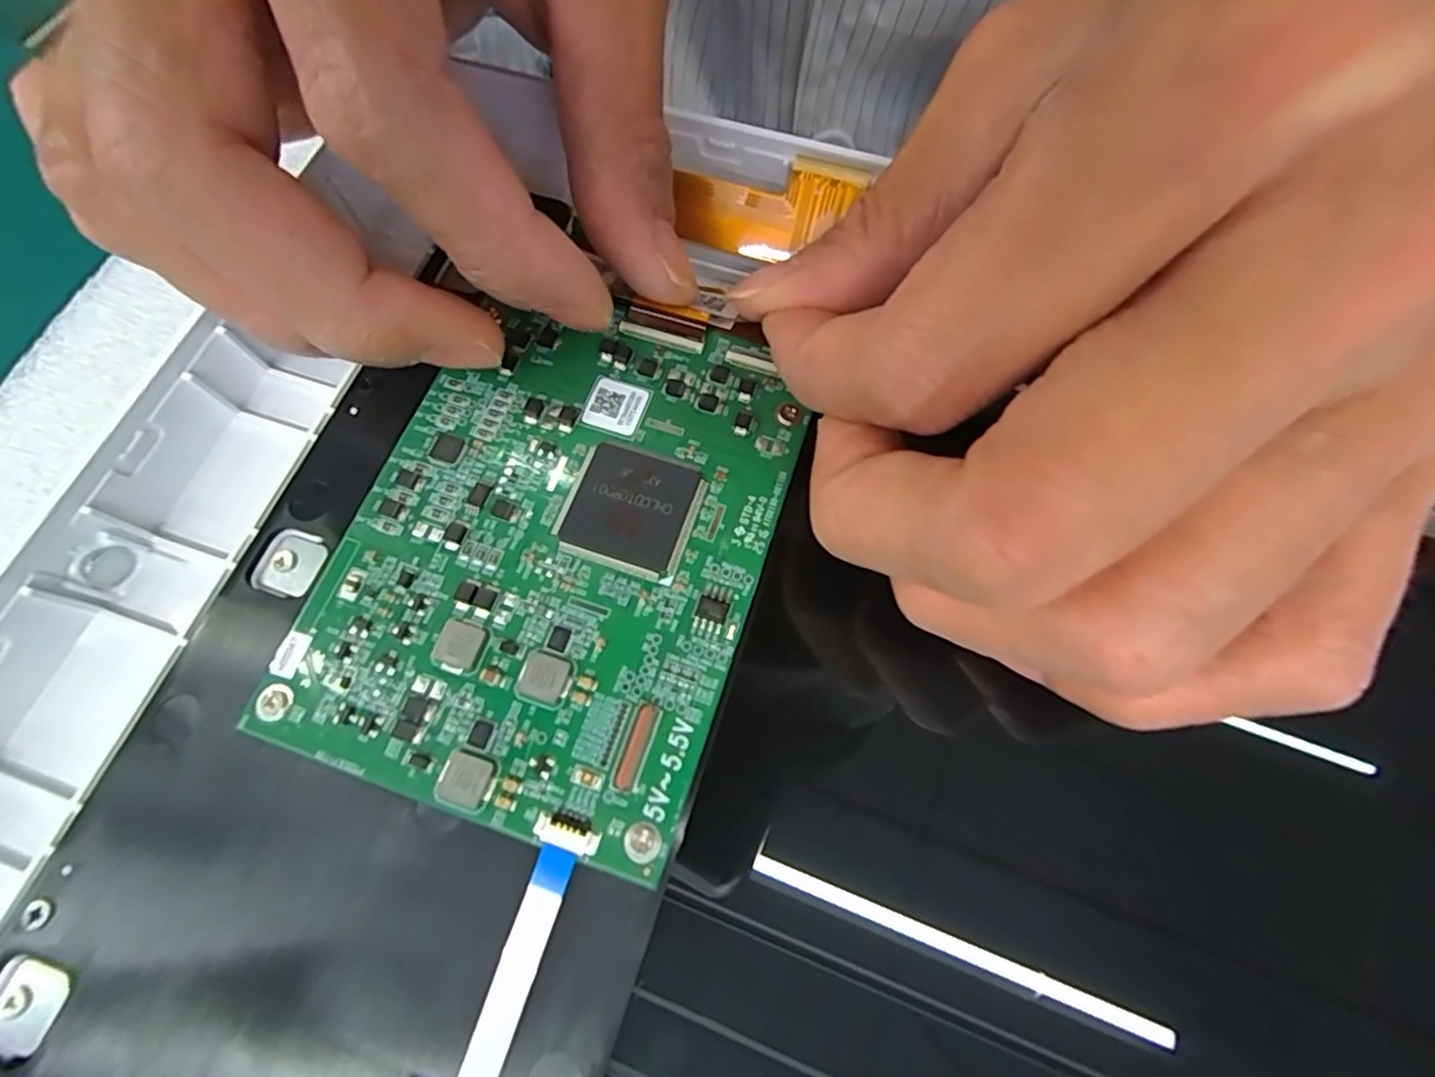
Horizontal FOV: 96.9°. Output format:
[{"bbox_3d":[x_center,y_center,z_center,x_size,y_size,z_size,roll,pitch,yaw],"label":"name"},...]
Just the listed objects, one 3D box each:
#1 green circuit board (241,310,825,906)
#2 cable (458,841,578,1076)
[{"bbox_3d":[-0.027,-0.002,0.109,0.068,0.004,0.091,17,71,7],"label":"green circuit board"},{"bbox_3d":[-0.030,0.065,0.088,0.005,0.004,0.042,18,77,8],"label":"cable"}]

